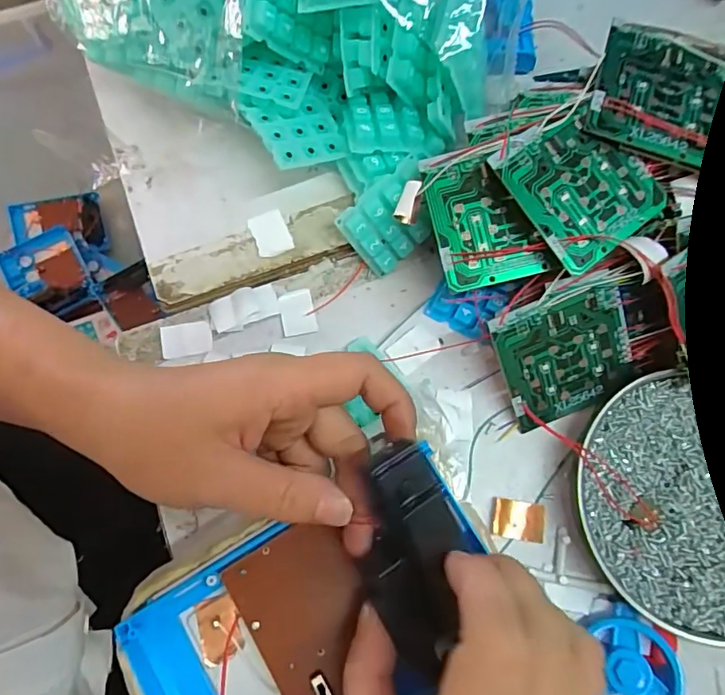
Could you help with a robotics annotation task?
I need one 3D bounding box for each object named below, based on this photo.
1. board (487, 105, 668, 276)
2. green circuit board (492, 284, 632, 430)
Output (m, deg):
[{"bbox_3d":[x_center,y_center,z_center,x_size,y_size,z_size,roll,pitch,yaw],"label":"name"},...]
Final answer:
[{"bbox_3d":[0.111,-0.084,0.264,0.067,0.004,0.072,-38,90,-11],"label":"board"},{"bbox_3d":[0.112,0.006,0.287,0.070,0.004,0.074,-22,112,0],"label":"green circuit board"}]

